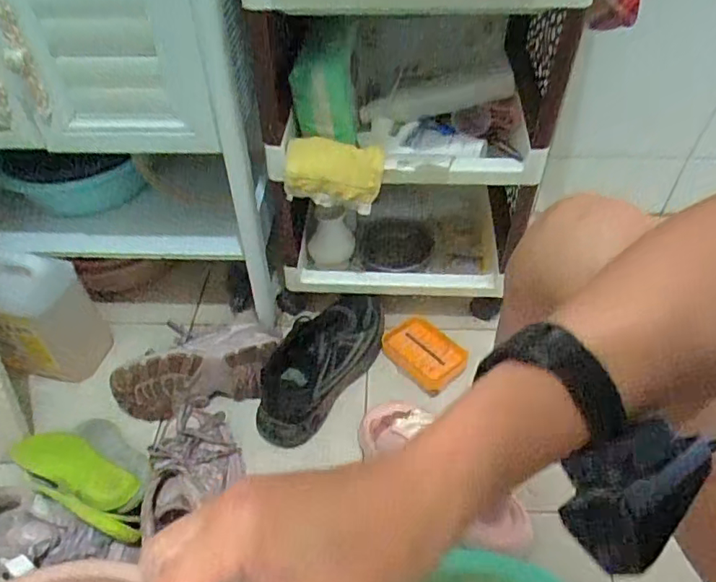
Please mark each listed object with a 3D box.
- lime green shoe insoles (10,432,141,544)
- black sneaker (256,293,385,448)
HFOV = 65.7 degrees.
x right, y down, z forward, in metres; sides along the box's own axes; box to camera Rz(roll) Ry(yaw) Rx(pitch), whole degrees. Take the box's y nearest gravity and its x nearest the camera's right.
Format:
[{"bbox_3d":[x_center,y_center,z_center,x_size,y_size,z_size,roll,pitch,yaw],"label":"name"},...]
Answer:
[{"bbox_3d":[-0.328,0.231,0.670,0.223,0.075,0.075,25,52,22],"label":"lime green shoe insoles"},{"bbox_3d":[-0.051,0.093,0.808,0.117,0.088,0.260,20,50,18],"label":"black sneaker"}]

